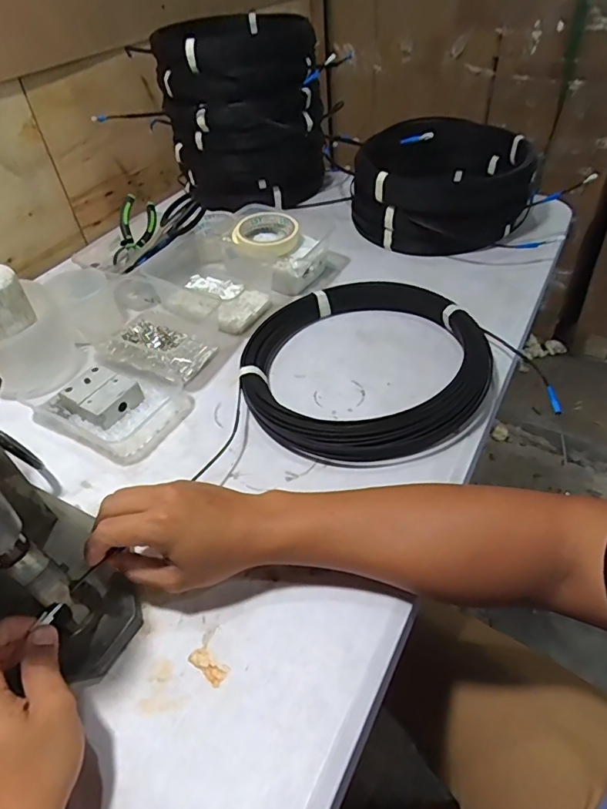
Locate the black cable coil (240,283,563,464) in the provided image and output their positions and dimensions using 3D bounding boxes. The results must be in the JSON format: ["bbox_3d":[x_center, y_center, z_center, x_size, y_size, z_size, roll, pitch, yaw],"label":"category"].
[{"bbox_3d":[0.082,-0.057,0.583,0.310,0.041,0.276,-15,44,-8],"label":"black cable coil"}]

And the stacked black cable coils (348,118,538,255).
[{"bbox_3d":[0.235,-0.371,0.824,0.265,0.140,0.285,18,49,24],"label":"stacked black cable coils"}]

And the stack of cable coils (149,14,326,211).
[{"bbox_3d":[-0.110,-0.542,0.914,0.276,0.259,0.288,-11,44,-4],"label":"stack of cable coils"}]

